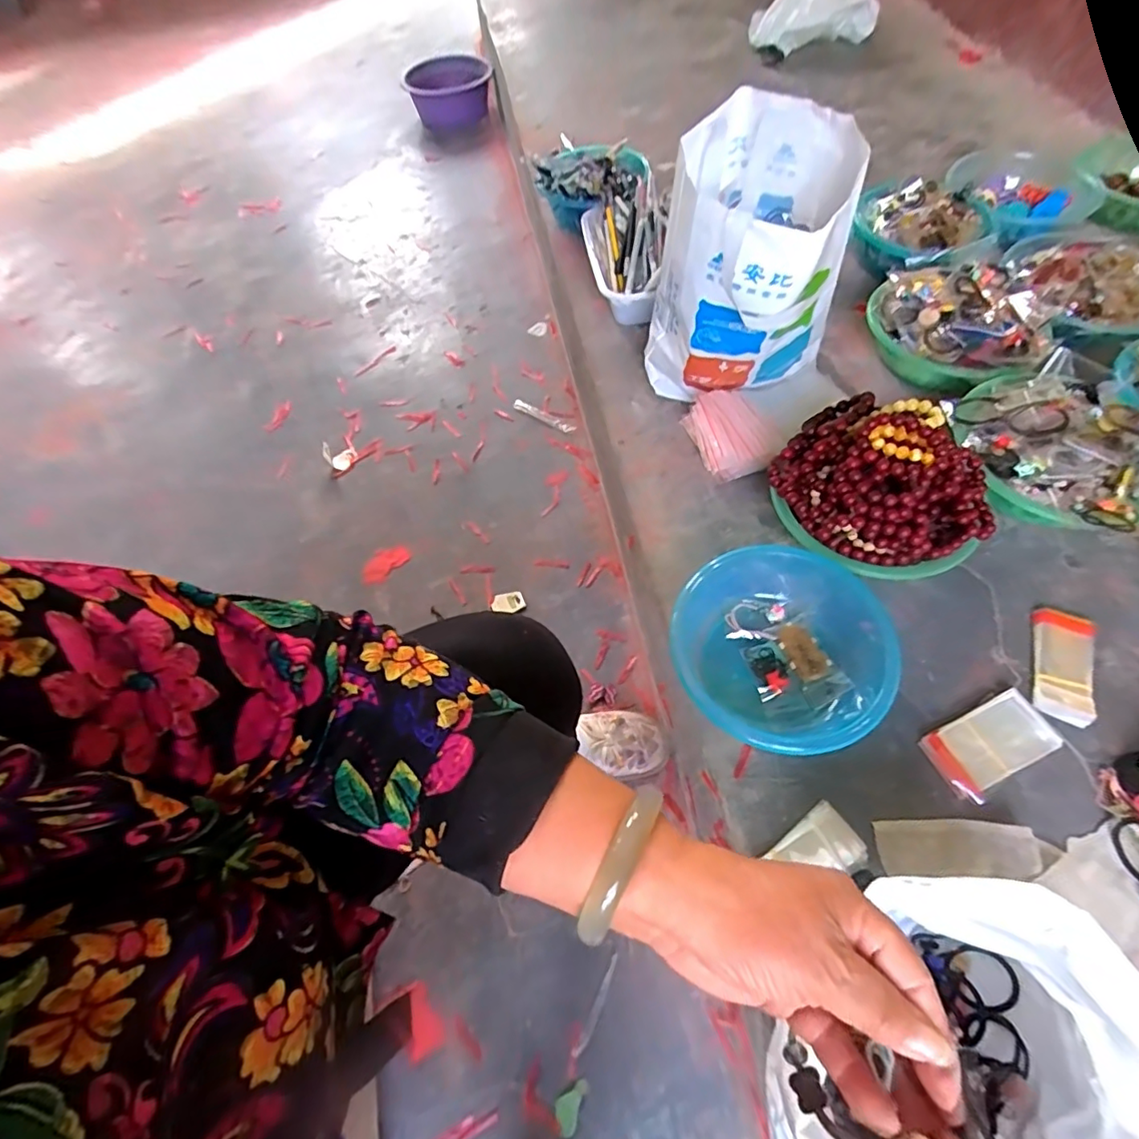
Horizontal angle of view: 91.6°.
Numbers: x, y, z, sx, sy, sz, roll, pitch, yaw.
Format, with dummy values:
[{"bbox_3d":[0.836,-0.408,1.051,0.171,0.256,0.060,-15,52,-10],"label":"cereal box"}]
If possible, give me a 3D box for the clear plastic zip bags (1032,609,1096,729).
[{"bbox_3d":[0.542,0.103,0.606,0.055,0.016,0.129,20,64,14],"label":"clear plastic zip bags"}]

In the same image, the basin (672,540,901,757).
[{"bbox_3d":[0.231,0.077,0.613,0.214,0.072,0.230,-2,61,3],"label":"basin"}]

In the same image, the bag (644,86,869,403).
[{"bbox_3d":[0.228,-0.373,0.727,0.222,0.311,0.229,20,65,14],"label":"bag"}]

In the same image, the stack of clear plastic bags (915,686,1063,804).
[{"bbox_3d":[0.433,0.180,0.571,0.131,0.016,0.067,-24,62,-9],"label":"stack of clear plastic bags"}]

